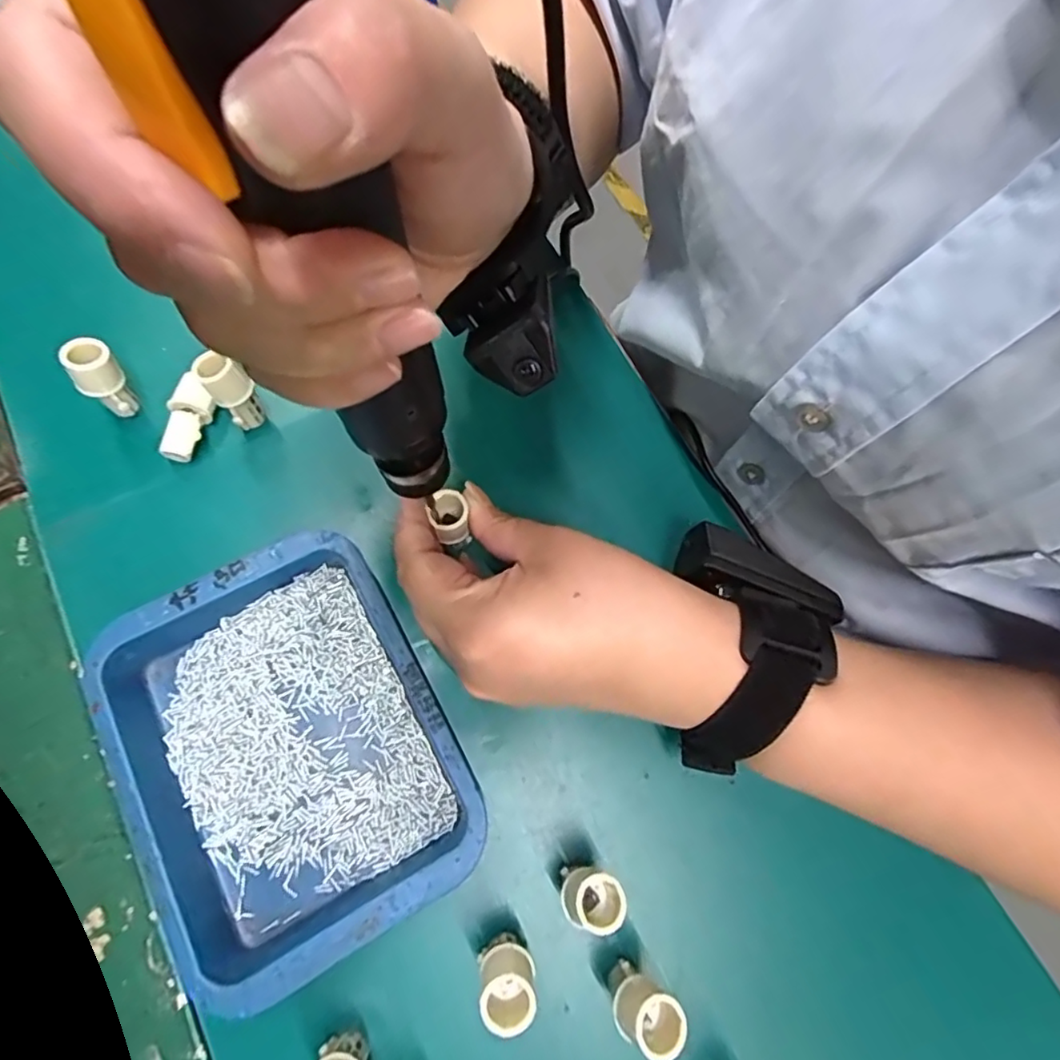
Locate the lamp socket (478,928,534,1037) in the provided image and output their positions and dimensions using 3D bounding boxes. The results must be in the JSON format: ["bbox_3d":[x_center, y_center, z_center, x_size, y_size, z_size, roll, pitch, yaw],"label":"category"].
[{"bbox_3d":[-0.009,0.164,0.218,0.020,0.042,0.021,1,74,-2],"label":"lamp socket"}]

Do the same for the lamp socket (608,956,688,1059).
[{"bbox_3d":[0.042,0.174,0.216,0.021,0.042,0.019,-32,77,-11],"label":"lamp socket"}]

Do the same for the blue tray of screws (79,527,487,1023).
[{"bbox_3d":[-0.099,0.088,0.241,0.119,0.026,0.155,-29,77,-10],"label":"blue tray of screws"}]

